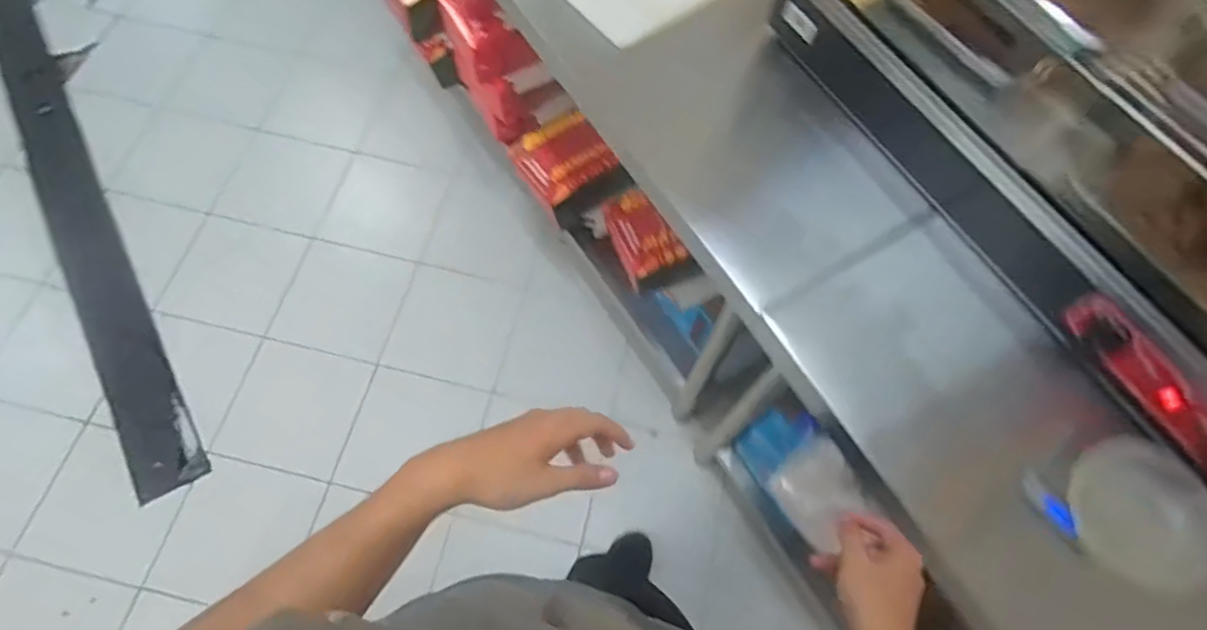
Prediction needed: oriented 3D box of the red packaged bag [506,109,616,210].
[{"bbox_3d":[-0.093,-0.367,1.458,0.172,0.104,0.201,-32,72,-16],"label":"red packaged bag"}]

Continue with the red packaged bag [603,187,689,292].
[{"bbox_3d":[0.067,-0.164,1.291,0.124,0.083,0.188,-31,71,-16],"label":"red packaged bag"}]

